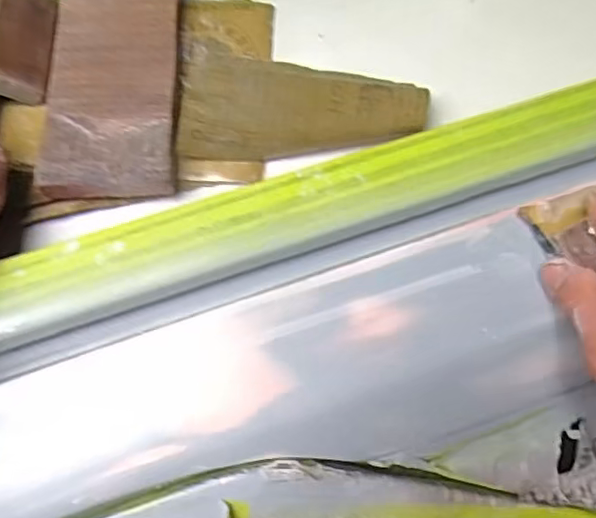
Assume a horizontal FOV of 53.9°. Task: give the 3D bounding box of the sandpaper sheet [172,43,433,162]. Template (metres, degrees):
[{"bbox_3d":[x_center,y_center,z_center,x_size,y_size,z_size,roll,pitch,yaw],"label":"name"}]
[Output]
[{"bbox_3d":[0.004,-0.084,0.356,0.146,0.058,0.012,4,24,-11],"label":"sandpaper sheet"}]

